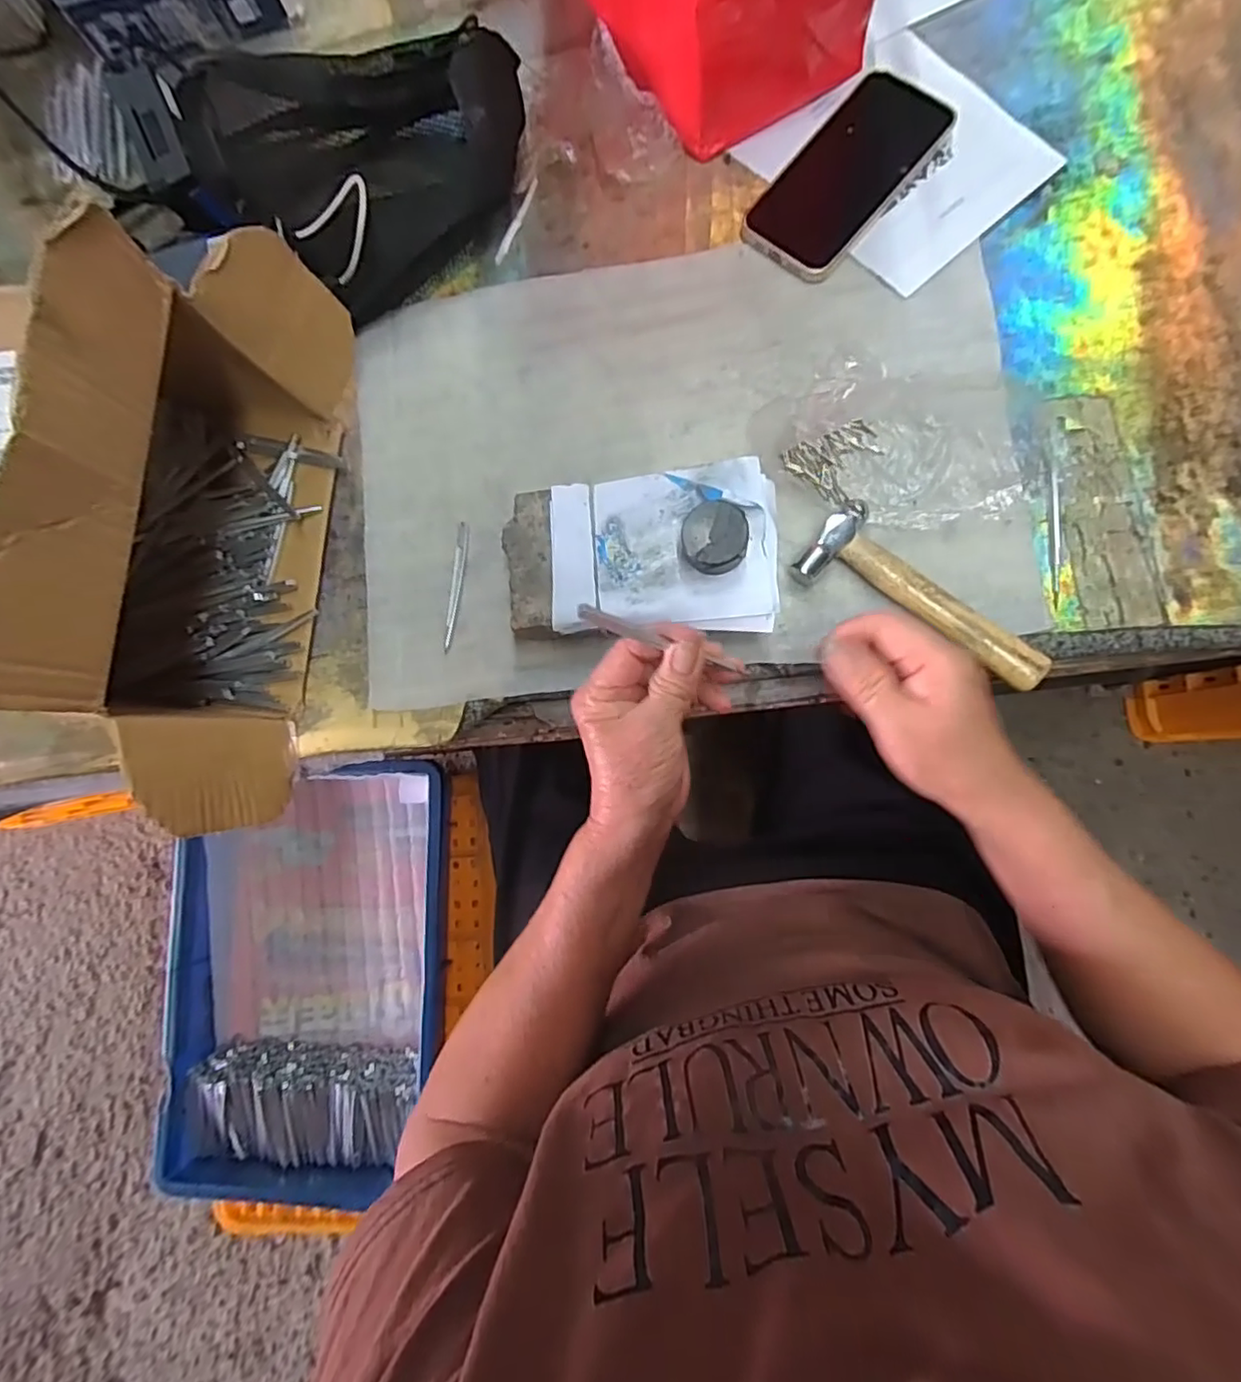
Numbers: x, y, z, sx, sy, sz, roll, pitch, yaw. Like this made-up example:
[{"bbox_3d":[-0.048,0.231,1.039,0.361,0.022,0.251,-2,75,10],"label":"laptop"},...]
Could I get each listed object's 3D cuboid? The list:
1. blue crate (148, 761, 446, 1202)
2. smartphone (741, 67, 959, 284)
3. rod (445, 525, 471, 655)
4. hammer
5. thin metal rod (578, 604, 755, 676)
[{"bbox_3d":[-0.320,0.296,0.670,0.277,0.081,0.418,-3,83,6],"label":"blue crate"},{"bbox_3d":[0.155,-0.358,0.433,0.075,0.011,0.152,41,89,10],"label":"smartphone"},{"bbox_3d":[-0.116,-0.074,0.442,0.009,0.004,0.091,6,84,7],"label":"rod"},{"bbox_3d":[0.190,-0.055,0.394,0.156,0.023,0.055,37,89,9],"label":"hammer"},{"bbox_3d":[0.023,-0.024,0.316,0.096,0.006,0.007,18,85,-19],"label":"thin metal rod"}]

